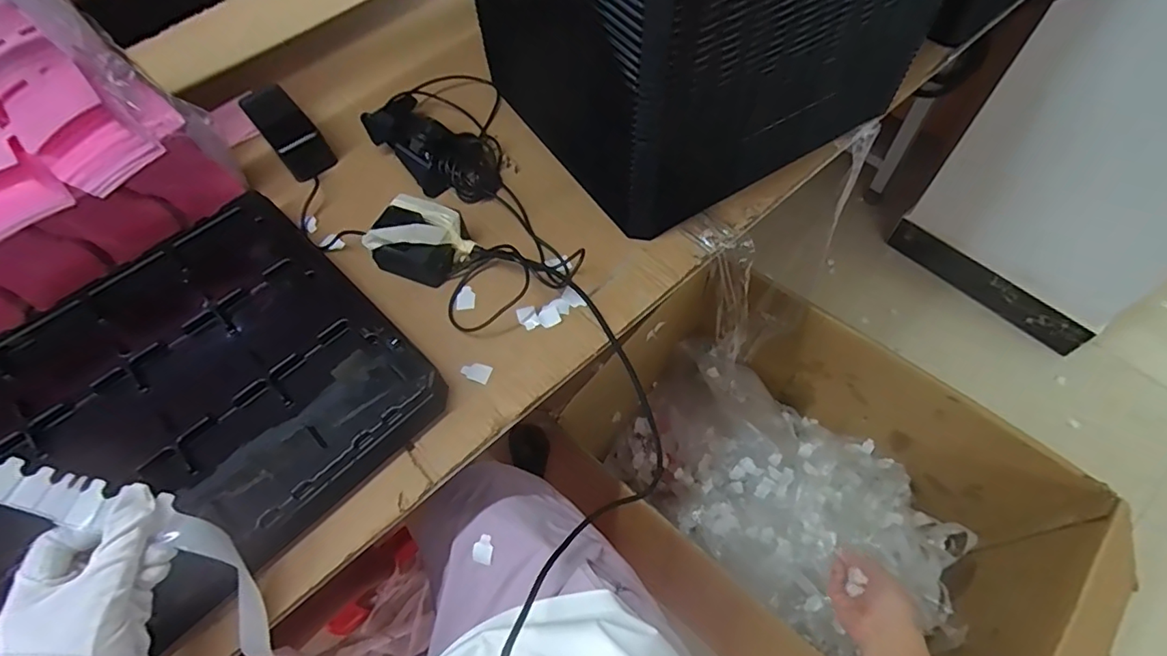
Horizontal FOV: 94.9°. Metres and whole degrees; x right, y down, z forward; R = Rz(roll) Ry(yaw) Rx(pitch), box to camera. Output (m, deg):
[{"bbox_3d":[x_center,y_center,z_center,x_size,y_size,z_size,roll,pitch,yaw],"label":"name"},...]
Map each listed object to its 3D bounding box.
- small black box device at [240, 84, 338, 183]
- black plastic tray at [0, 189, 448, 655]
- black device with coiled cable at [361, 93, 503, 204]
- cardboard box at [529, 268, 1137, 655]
[{"bbox_3d":[-0.336,-0.224,0.613,0.051,0.063,0.092,-36,63,-16],"label":"small black box device"},{"bbox_3d":[-0.347,0.069,0.457,0.321,0.072,0.347,40,70,24],"label":"black plastic tray"},{"bbox_3d":[-0.167,-0.207,0.611,0.093,0.043,0.176,-41,64,-18],"label":"black device with coiled cable"},{"bbox_3d":[0.329,0.278,0.820,0.666,0.318,0.454,36,68,22],"label":"cardboard box"}]

